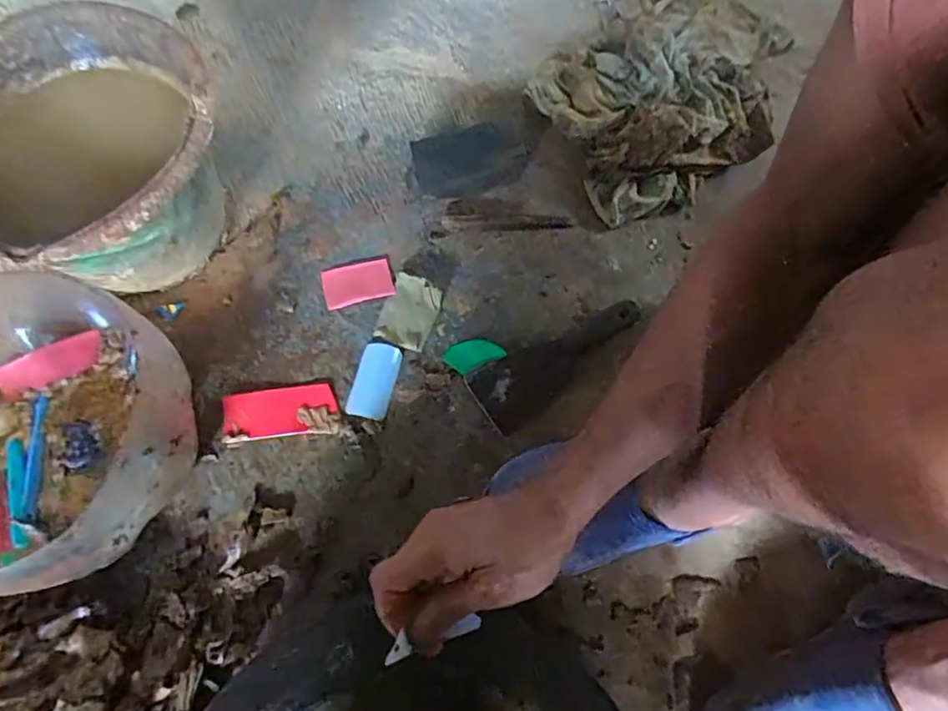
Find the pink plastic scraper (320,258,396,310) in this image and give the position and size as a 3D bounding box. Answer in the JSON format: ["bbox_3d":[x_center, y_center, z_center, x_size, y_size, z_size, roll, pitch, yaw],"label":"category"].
[{"bbox_3d":[-0.123,-0.077,0.619,0.071,0.004,0.046,-15,70,-6],"label":"pink plastic scraper"}]

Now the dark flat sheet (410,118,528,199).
[{"bbox_3d":[-0.004,-0.214,0.640,0.127,0.016,0.073,-21,85,-18],"label":"dark flat sheet"}]

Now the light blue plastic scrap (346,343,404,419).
[{"bbox_3d":[-0.098,0.026,0.584,0.040,0.006,0.077,12,69,4],"label":"light blue plastic scrap"}]

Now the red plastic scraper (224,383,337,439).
[{"bbox_3d":[-0.189,0.054,0.572,0.104,0.004,0.048,-8,69,-4],"label":"red plastic scraper"}]

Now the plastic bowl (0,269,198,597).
[{"bbox_3d":[-0.373,0.059,0.501,0.249,0.129,0.250,0,69,-1],"label":"plastic bowl"}]

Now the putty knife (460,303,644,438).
[{"bbox_3d":[0.087,0.002,0.589,0.182,0.016,0.068,-31,72,-12],"label":"putty knife"}]

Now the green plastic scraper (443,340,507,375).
[{"bbox_3d":[-0.001,-0.002,0.596,0.056,0.004,0.031,-23,71,-9],"label":"green plastic scraper"}]

